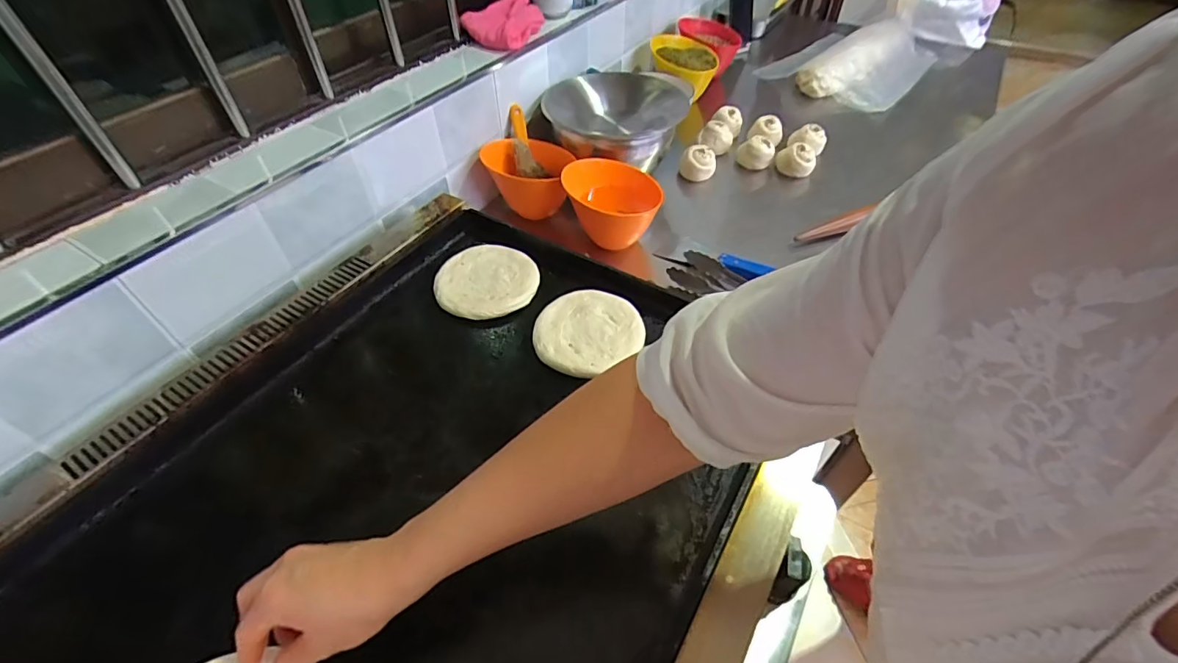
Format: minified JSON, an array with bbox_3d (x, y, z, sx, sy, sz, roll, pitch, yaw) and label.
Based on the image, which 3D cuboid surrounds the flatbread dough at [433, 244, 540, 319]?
[{"bbox_3d":[-0.130,-0.066,0.644,0.126,0.019,0.115,-11,49,-9],"label":"flatbread dough"}]

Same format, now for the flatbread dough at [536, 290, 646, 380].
[{"bbox_3d":[-0.002,-0.003,0.591,0.126,0.012,0.113,-26,52,-21],"label":"flatbread dough"}]

